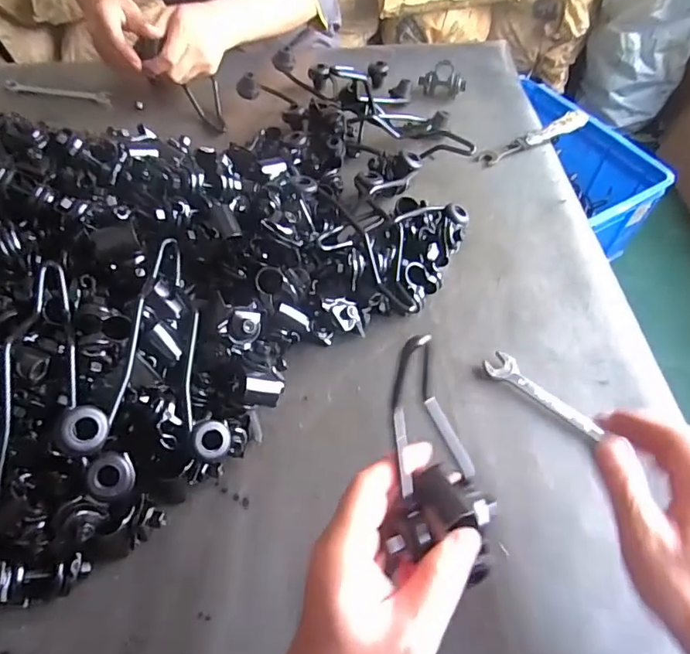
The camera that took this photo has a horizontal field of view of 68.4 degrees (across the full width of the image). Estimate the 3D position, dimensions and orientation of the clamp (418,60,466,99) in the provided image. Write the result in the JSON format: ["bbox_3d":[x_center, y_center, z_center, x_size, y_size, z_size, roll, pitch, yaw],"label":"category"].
[{"bbox_3d":[0.143,-0.361,0.740,0.068,0.044,0.026,9,57,7],"label":"clamp"}]

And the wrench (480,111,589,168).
[{"bbox_3d":[0.261,-0.257,0.690,0.171,0.022,0.023,-24,59,-15],"label":"wrench"}]

